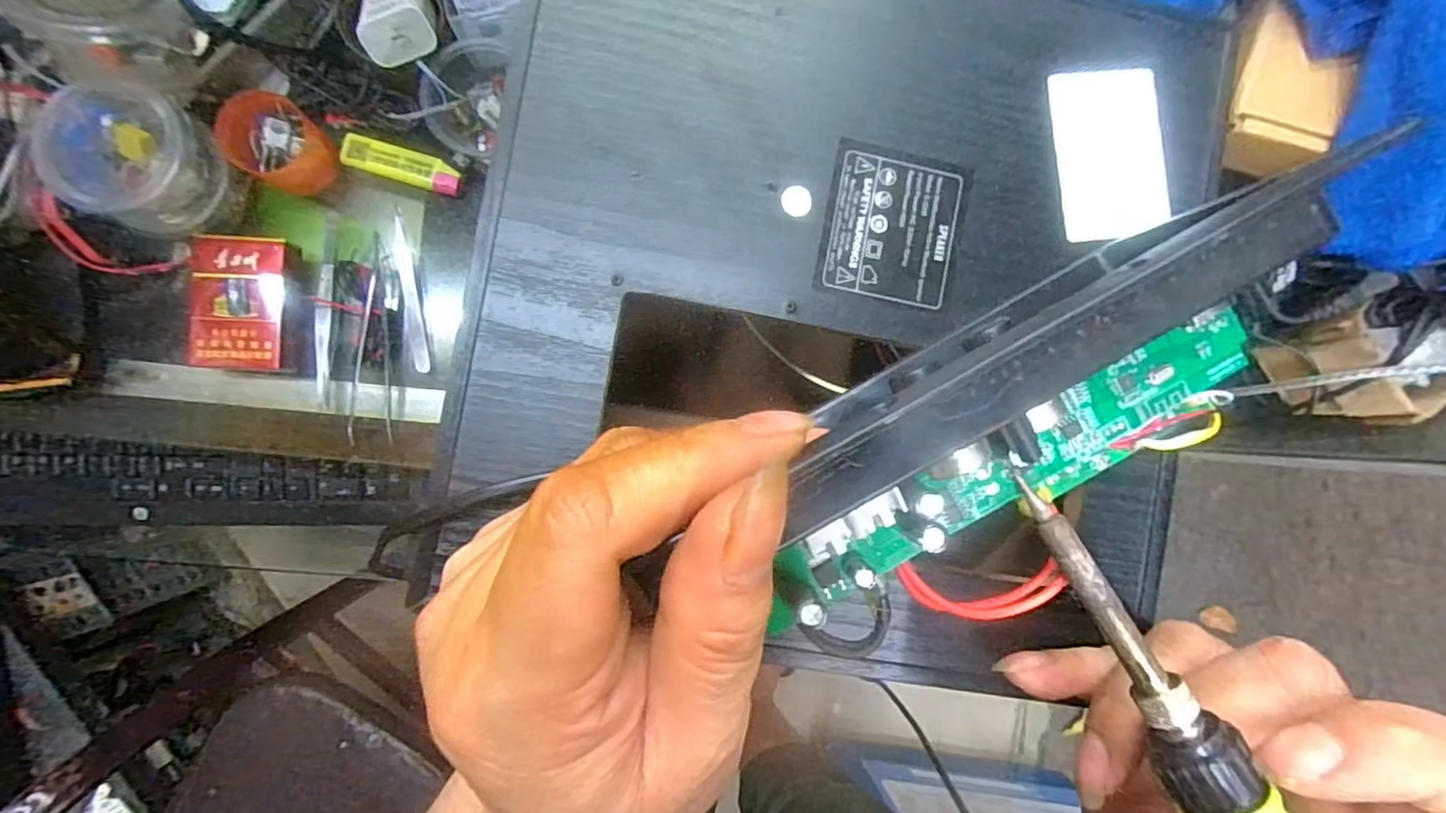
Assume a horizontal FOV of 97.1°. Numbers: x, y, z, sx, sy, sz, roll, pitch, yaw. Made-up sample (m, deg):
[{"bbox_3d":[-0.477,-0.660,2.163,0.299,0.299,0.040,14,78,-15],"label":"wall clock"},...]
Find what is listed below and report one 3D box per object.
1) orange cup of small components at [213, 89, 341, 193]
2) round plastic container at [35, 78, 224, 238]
[{"bbox_3d":[-0.289,-0.171,0.418,0.047,0.045,0.049,0,88,-5],"label":"orange cup of small components"},{"bbox_3d":[-0.346,-0.144,0.374,0.072,0.053,0.072,0,88,-5],"label":"round plastic container"}]

